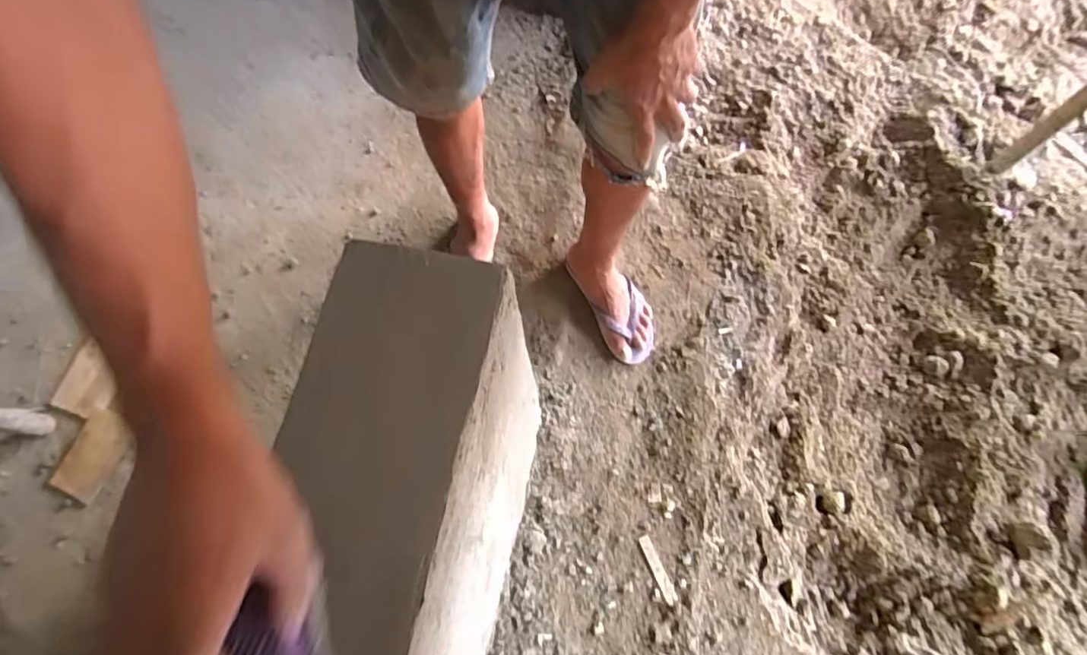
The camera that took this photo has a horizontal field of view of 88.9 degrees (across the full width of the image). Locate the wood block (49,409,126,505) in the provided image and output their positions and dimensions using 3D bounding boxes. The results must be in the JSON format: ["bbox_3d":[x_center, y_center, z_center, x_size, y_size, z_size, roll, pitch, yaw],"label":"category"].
[{"bbox_3d":[-0.877,0.248,1.081,0.101,0.019,0.162,19,73,6],"label":"wood block"}]

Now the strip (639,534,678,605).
[{"bbox_3d":[0.204,0.433,0.994,0.022,0.006,0.118,-24,74,-7],"label":"strip"}]

